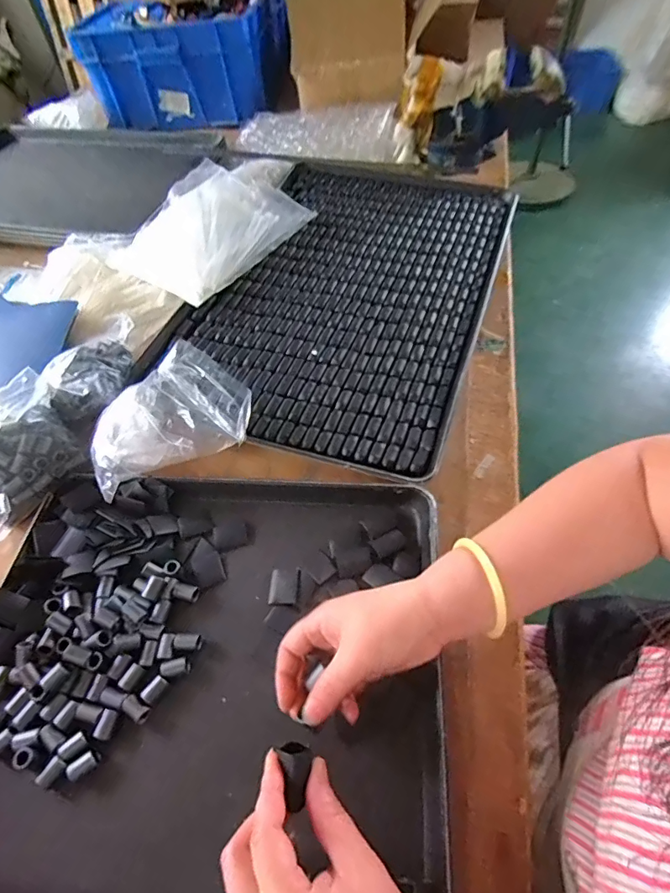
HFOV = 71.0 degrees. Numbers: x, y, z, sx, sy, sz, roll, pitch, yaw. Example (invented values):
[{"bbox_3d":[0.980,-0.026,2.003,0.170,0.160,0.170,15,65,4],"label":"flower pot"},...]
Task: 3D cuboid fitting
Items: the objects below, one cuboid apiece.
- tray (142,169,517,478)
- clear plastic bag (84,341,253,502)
[{"bbox_3d":[0.015,-0.227,0.659,0.381,0.032,0.580,15,57,16],"label":"tray"},{"bbox_3d":[-0.174,-0.030,0.494,0.169,0.073,0.105,-23,55,-11],"label":"clear plastic bag"}]

